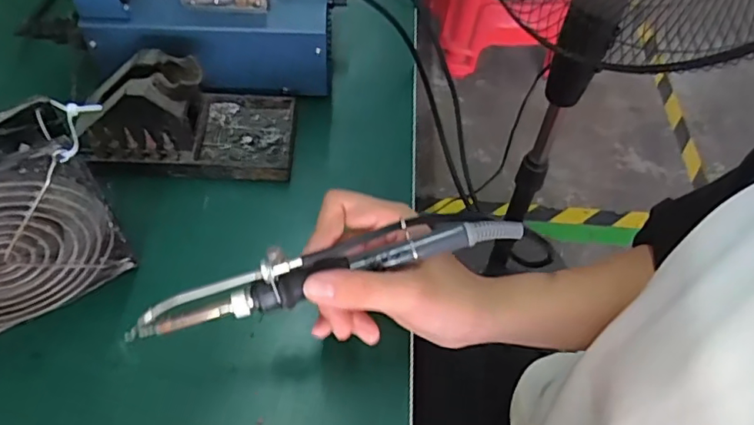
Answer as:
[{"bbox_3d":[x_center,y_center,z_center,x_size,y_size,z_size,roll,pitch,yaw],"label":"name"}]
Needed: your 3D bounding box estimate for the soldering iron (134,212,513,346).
[{"bbox_3d":[-0.027,0.028,0.292,0.209,0.032,0.016,-16,54,-3],"label":"soldering iron"}]

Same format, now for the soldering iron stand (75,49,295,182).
[{"bbox_3d":[-0.135,-0.073,0.410,0.140,0.078,0.074,1,54,-3],"label":"soldering iron stand"}]

